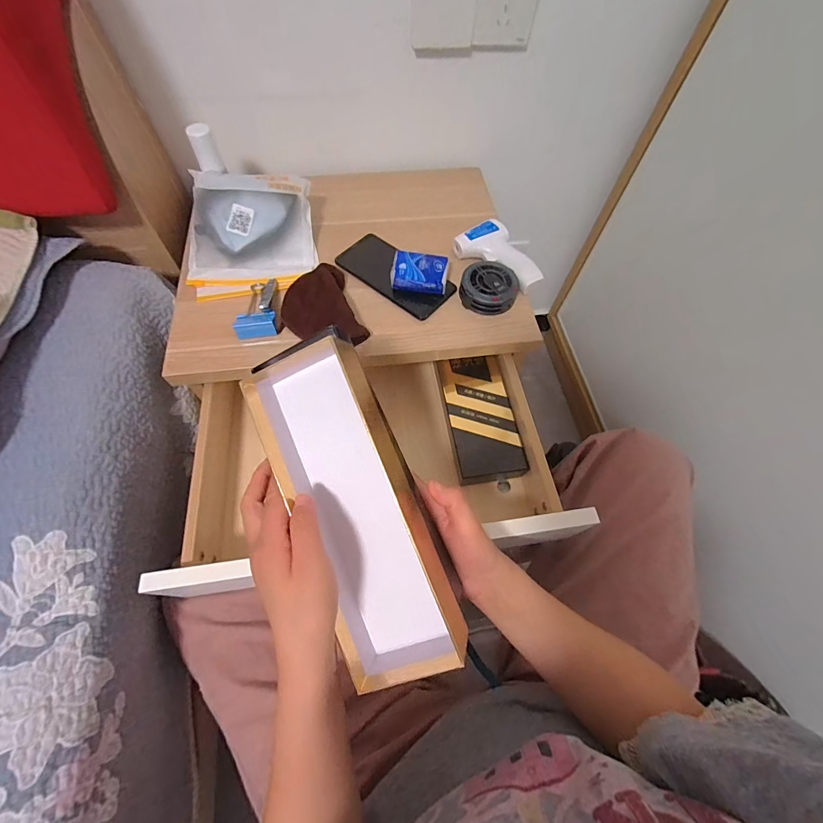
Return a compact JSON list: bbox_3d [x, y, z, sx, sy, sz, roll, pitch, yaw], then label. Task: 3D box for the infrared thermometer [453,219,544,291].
[{"bbox_3d":[0.126,-0.225,0.562,0.074,0.034,0.127,-24,67,-14],"label":"infrared thermometer"}]

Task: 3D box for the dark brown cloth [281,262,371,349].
[{"bbox_3d":[-0.124,-0.140,0.512,0.096,0.034,0.136,-19,66,-11],"label":"dark brown cloth"}]

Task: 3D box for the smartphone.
[{"bbox_3d":[-0.025,-0.202,0.562,0.172,0.013,0.078,37,68,15],"label":"smartphone"}]

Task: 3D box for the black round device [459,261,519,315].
[{"bbox_3d":[0.112,-0.178,0.554,0.079,0.034,0.081,1,63,-2],"label":"black round device"}]

